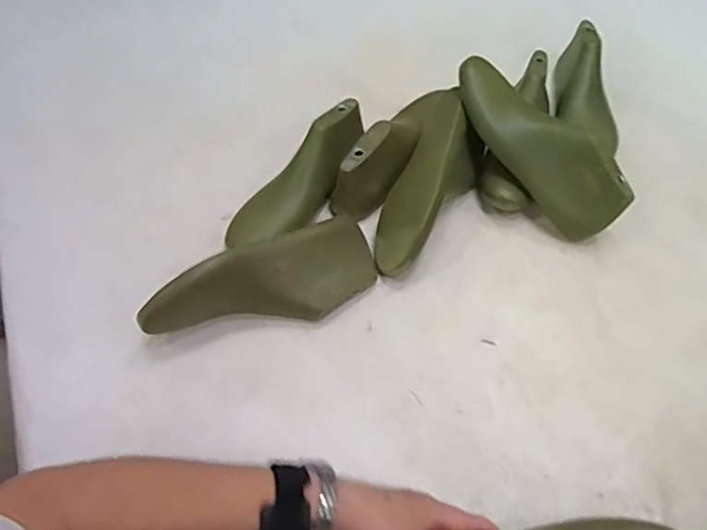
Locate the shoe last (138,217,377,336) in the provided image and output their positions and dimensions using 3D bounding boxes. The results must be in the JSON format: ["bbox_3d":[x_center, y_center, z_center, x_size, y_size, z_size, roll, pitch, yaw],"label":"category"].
[{"bbox_3d":[-0.094,0.028,0.658,0.266,0.089,0.082,-28,57,-19],"label":"shoe last"}]

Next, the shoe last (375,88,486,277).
[{"bbox_3d":[0.102,-0.108,0.749,0.089,0.110,0.243,21,56,16],"label":"shoe last"}]

